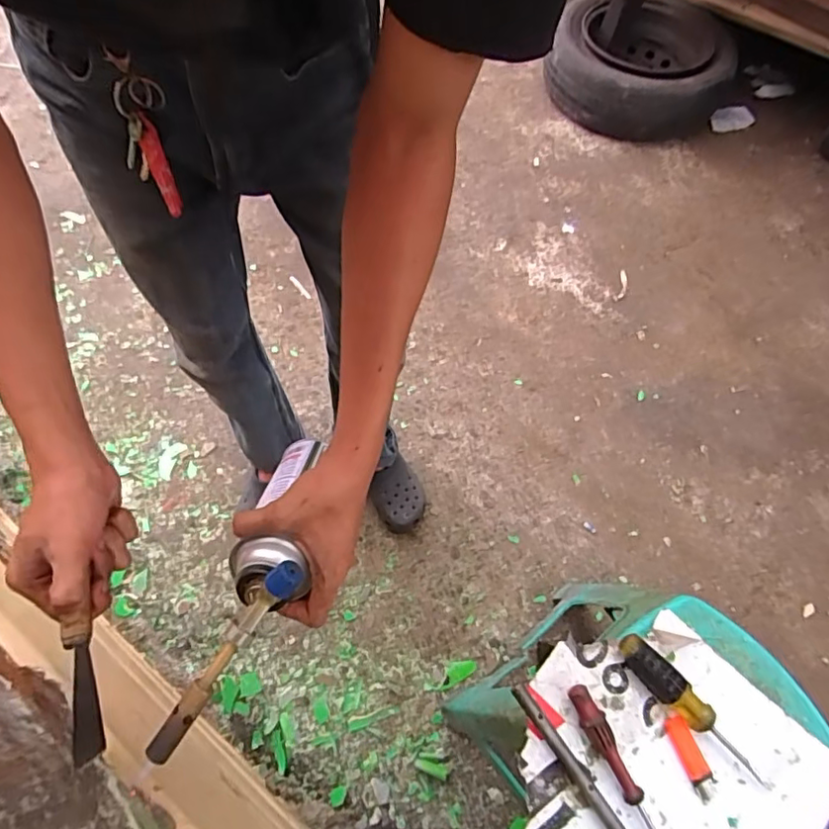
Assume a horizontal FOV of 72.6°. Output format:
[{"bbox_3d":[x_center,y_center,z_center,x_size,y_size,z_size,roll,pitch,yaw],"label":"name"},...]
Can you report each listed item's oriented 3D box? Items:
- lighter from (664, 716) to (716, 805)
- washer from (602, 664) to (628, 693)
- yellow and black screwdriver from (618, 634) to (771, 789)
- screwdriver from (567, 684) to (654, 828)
[{"bbox_3d":[0.275,0.343,0.562,0.023,0.011,0.077,-15,66,-14],"label":"lighter"},{"bbox_3d":[0.209,0.276,0.590,0.025,0.006,0.027,1,64,-2],"label":"washer"},{"bbox_3d":[0.279,0.295,0.564,0.176,0.034,0.029,42,66,14],"label":"yellow and black screwdriver"},{"bbox_3d":[0.206,0.358,0.535,0.022,0.022,0.199,-22,68,-17],"label":"screwdriver"}]

